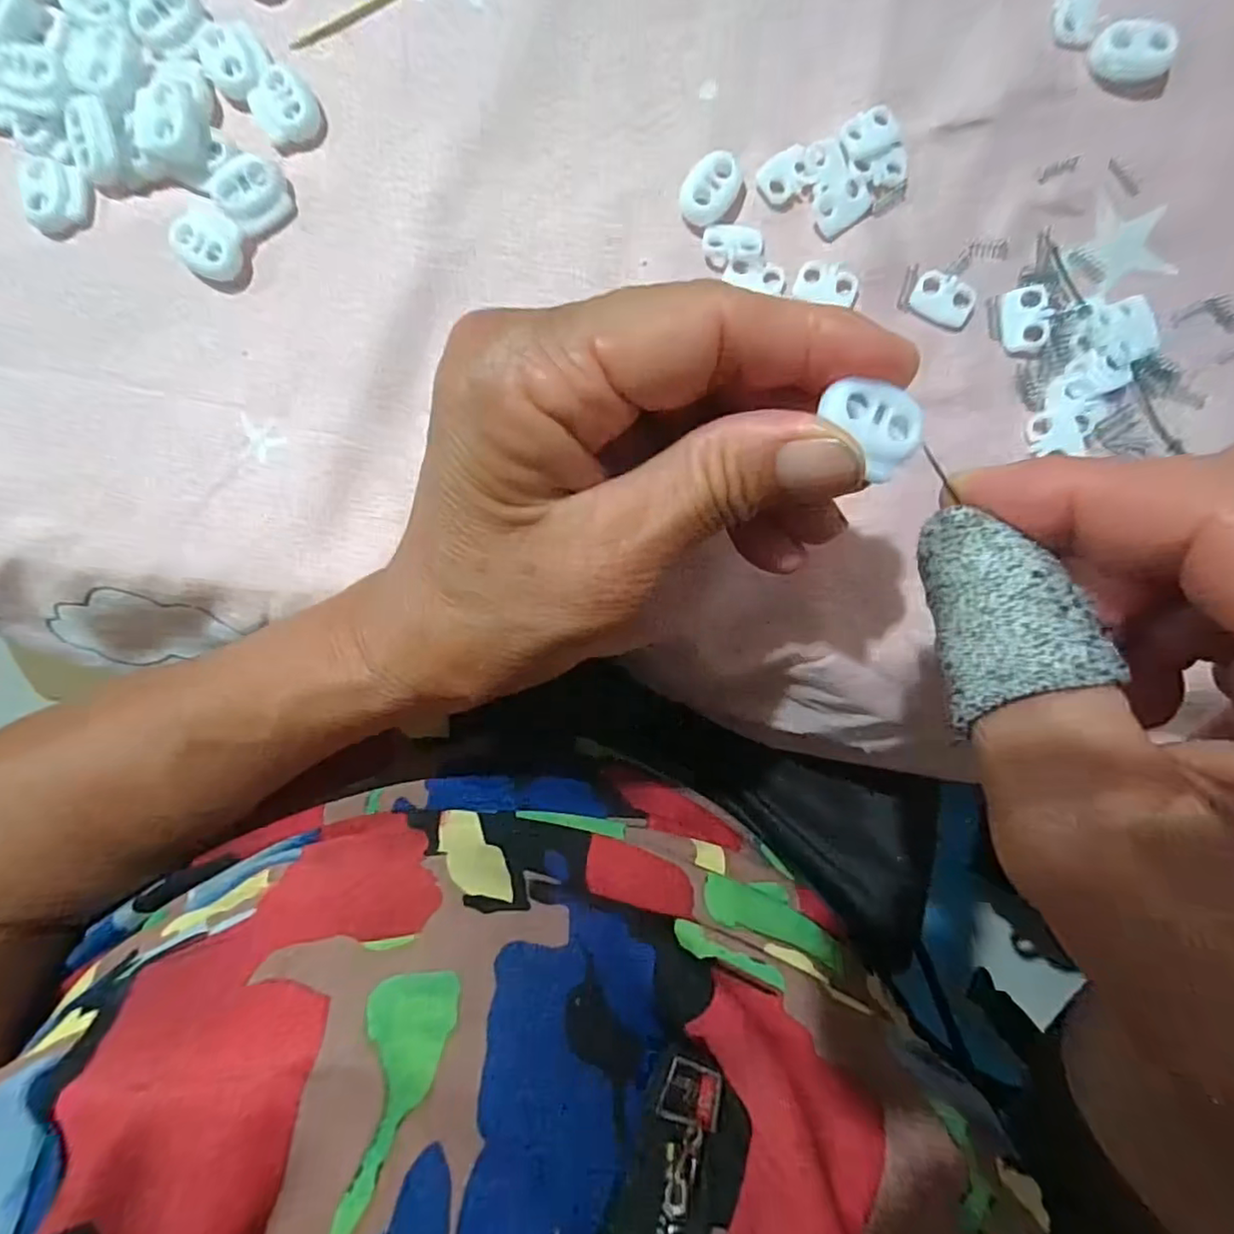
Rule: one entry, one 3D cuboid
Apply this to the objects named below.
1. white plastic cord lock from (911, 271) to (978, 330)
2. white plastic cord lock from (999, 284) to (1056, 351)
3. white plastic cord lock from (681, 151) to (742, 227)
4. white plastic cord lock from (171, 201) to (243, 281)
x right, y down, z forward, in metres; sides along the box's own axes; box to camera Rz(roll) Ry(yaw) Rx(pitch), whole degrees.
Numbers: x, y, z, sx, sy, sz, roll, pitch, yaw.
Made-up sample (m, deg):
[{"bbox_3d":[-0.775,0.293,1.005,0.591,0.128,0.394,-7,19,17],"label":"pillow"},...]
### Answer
[{"bbox_3d":[0.100,-0.097,0.185,0.019,0.004,0.013,25,94,0],"label":"white plastic cord lock"},{"bbox_3d":[0.125,-0.091,0.185,0.013,0.004,0.018,-8,93,2],"label":"white plastic cord lock"},{"bbox_3d":[0.029,-0.131,0.186,0.015,0.006,0.021,42,93,-1],"label":"white plastic cord lock"},{"bbox_3d":[-0.126,-0.116,0.189,0.019,0.007,0.019,0,93,1],"label":"white plastic cord lock"}]

